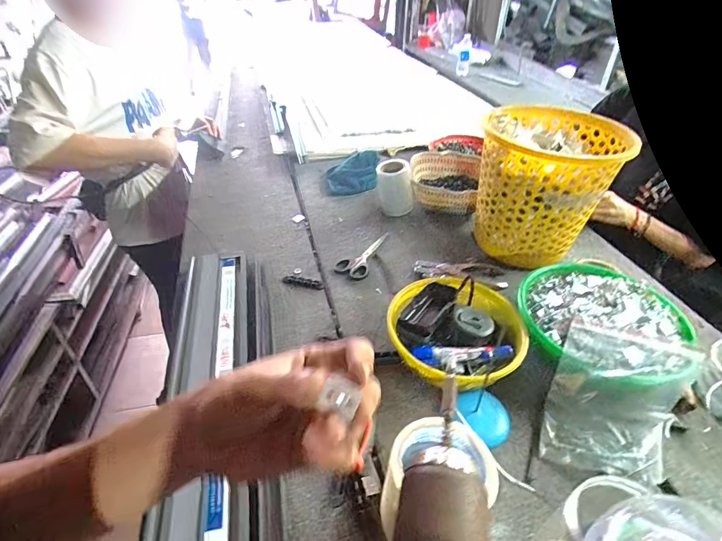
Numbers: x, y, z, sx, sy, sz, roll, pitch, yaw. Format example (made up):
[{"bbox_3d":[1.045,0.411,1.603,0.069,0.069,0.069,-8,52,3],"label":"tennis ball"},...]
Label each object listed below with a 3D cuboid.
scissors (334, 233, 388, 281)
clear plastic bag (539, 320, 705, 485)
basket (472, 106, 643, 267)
[{"bbox_3d":[0.000,-0.037,0.788,0.065,0.010,0.171,12,40,12],"label":"scissors"},{"bbox_3d":[0.323,0.163,0.492,0.154,0.091,0.160,15,41,16],"label":"clear plastic bag"},{"bbox_3d":[0.333,-0.146,0.747,0.232,0.232,0.228,23,44,24],"label":"basket"}]

